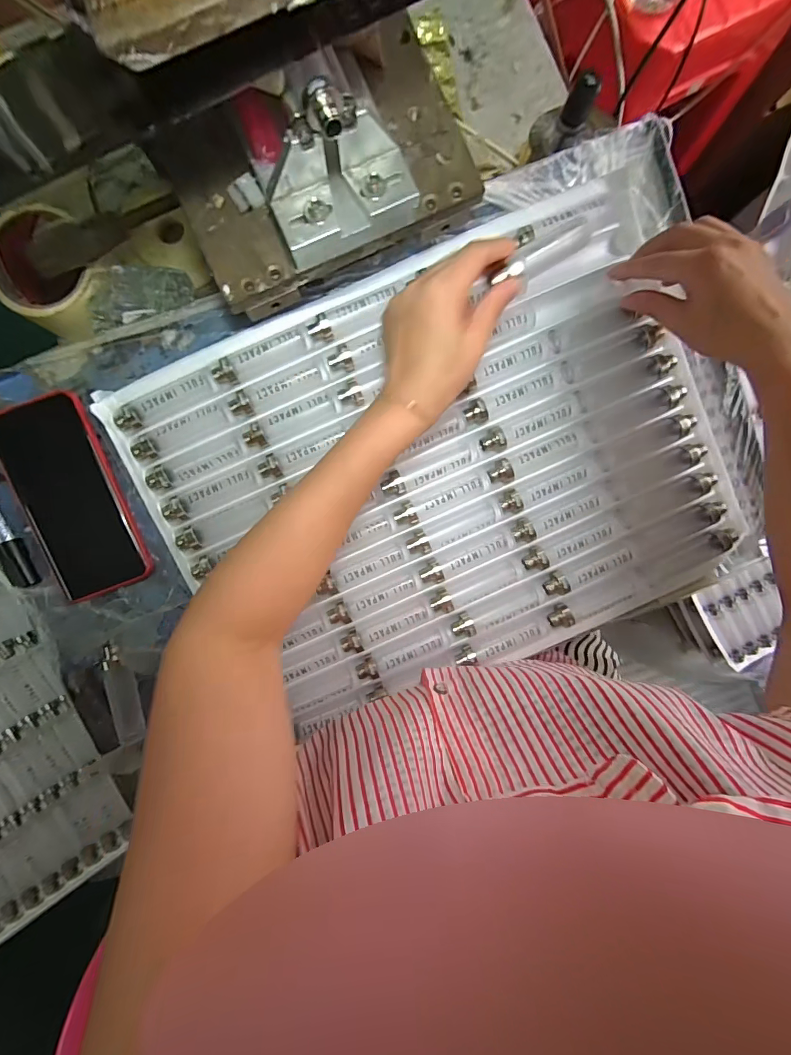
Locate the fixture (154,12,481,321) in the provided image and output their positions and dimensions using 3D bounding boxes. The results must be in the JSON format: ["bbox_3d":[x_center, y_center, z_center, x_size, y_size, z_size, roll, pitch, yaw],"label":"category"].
[{"bbox_3d":[-0.051,-0.247,0.266,0.195,0.110,0.122,-26,95,-1],"label":"fixture"}]

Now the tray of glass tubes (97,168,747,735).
[{"bbox_3d":[0.050,-0.053,0.338,0.477,0.019,0.341,-23,95,-1],"label":"tray of glass tubes"}]

